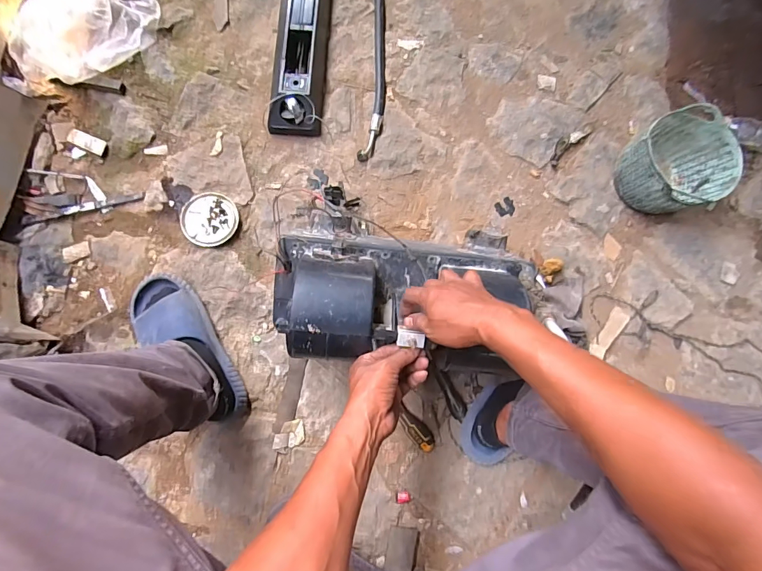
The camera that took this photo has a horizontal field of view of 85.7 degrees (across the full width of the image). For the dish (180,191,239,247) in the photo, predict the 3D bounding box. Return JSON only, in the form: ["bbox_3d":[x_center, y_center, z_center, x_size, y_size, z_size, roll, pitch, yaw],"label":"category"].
[{"bbox_3d":[-0.333,-0.130,0.797,0.102,0.025,0.108,0,82,-2],"label":"dish"}]

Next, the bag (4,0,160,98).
[{"bbox_3d":[-0.589,-0.492,0.794,0.321,0.111,0.129,-35,85,-7],"label":"bag"}]

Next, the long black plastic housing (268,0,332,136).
[{"bbox_3d":[-0.161,-0.497,0.837,0.104,0.064,0.378,5,82,-2],"label":"long black plastic housing"}]

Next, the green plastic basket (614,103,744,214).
[{"bbox_3d":[0.571,-0.231,0.802,0.191,0.125,0.176,0,82,-2],"label":"green plastic basket"}]

